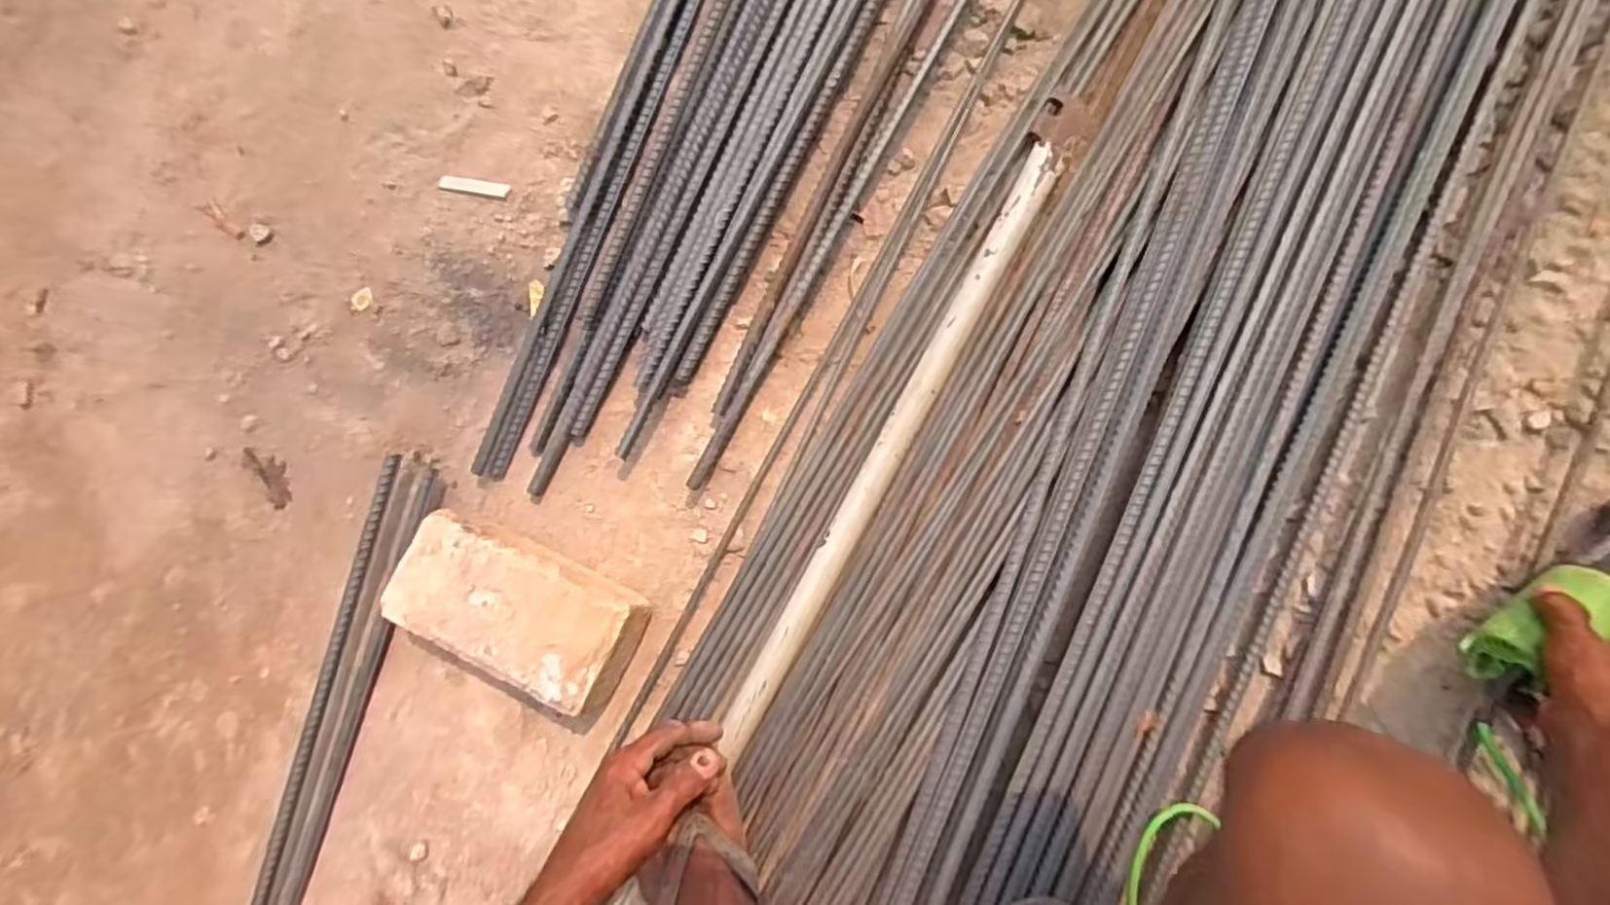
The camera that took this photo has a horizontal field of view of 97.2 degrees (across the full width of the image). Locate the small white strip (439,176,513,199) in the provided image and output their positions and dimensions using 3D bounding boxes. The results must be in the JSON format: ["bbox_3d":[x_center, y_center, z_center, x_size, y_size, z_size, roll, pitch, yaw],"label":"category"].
[{"bbox_3d":[-0.335,-0.269,0.718,0.075,0.004,0.014,11,86,9],"label":"small white strip"}]

